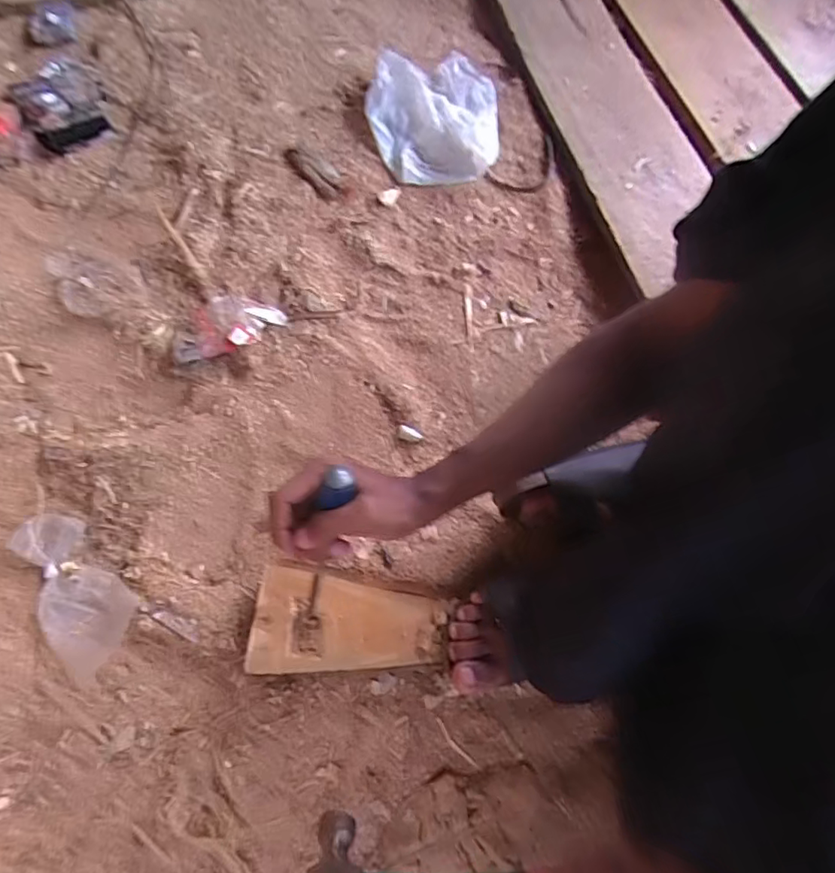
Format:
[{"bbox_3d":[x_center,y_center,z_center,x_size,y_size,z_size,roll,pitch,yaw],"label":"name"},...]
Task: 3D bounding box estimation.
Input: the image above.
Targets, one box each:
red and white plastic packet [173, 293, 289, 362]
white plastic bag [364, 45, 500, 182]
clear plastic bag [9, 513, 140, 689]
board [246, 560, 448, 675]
[{"bbox_3d":[-0.240,-0.141,0.703,0.139,0.023,0.078,-19,67,-12],"label":"red and white plastic packet"},{"bbox_3d":[0.027,-0.504,0.849,0.195,0.053,0.266,2,64,-2],"label":"white plastic bag"},{"bbox_3d":[-0.364,0.157,0.583,0.085,0.014,0.171,-40,73,-19],"label":"clear plastic bag"},{"bbox_3d":[-0.066,0.184,0.559,0.186,0.015,0.097,6,64,-8],"label":"board"}]

